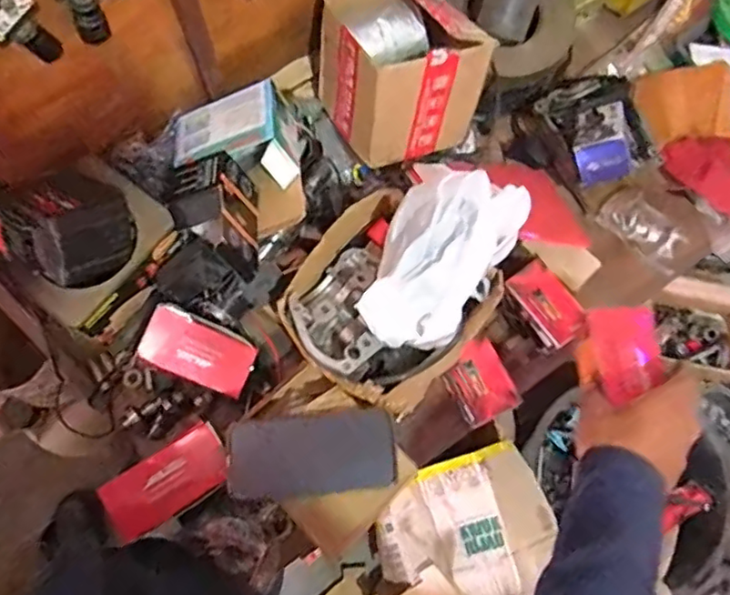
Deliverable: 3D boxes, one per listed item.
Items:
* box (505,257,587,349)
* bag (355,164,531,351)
[{"bbox_3d":[0.222,0.008,0.743,0.057,0.031,0.102,-34,79,-10],"label":"box"},{"bbox_3d":[0.075,-0.038,0.628,0.128,0.114,0.184,23,76,4],"label":"bag"}]

